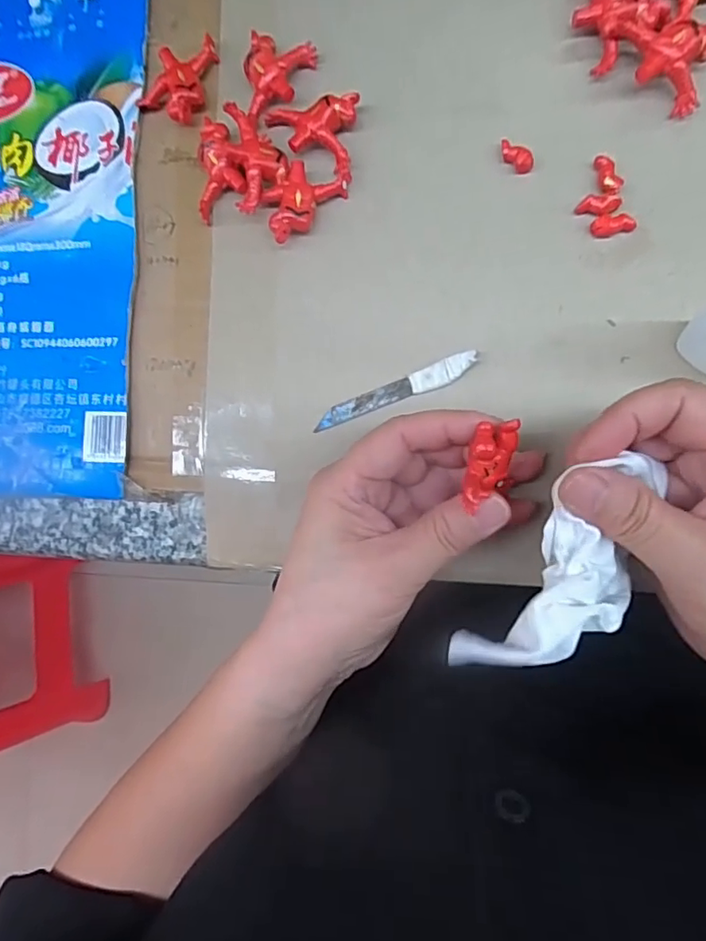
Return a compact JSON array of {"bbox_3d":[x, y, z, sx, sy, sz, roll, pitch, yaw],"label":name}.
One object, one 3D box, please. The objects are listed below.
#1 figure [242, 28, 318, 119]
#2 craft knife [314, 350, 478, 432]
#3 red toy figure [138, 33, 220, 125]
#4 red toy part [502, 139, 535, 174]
[{"bbox_3d":[-0.035,-0.198,0.279,0.035,0.013,0.036,0,88,10],"label":"figure"},{"bbox_3d":[0.019,-0.037,0.265,0.079,0.007,0.011,-19,85,9],"label":"craft knife"},{"bbox_3d":[-0.086,-0.202,0.287,0.031,0.014,0.046,37,95,9],"label":"red toy figure"},{"bbox_3d":[0.076,-0.147,0.261,0.018,0.005,0.009,43,95,8],"label":"red toy part"}]

